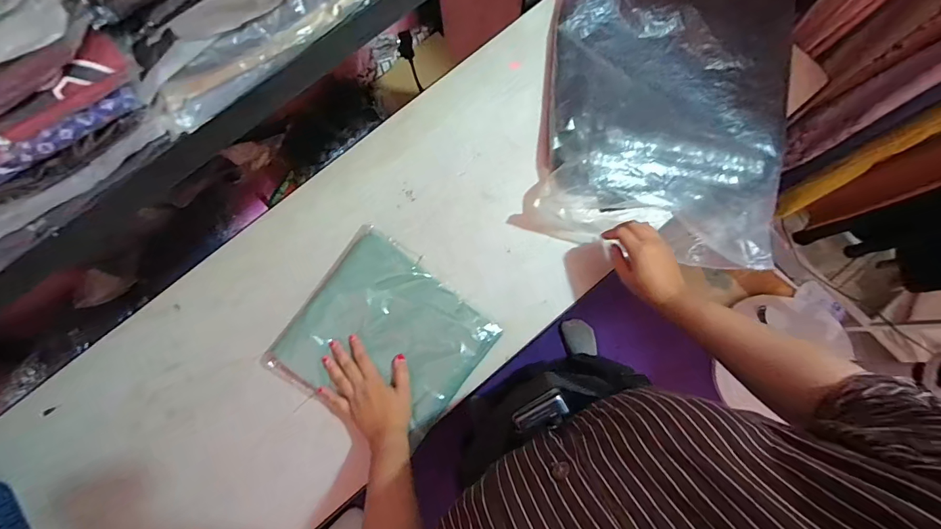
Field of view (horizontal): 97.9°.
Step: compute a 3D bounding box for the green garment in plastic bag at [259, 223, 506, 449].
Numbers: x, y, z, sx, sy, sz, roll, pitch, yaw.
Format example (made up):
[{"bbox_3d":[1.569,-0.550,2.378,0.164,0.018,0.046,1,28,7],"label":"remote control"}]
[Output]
[{"bbox_3d":[-0.129,0.111,0.634,0.277,0.024,0.254,34,82,7],"label":"green garment in plastic bag"}]

